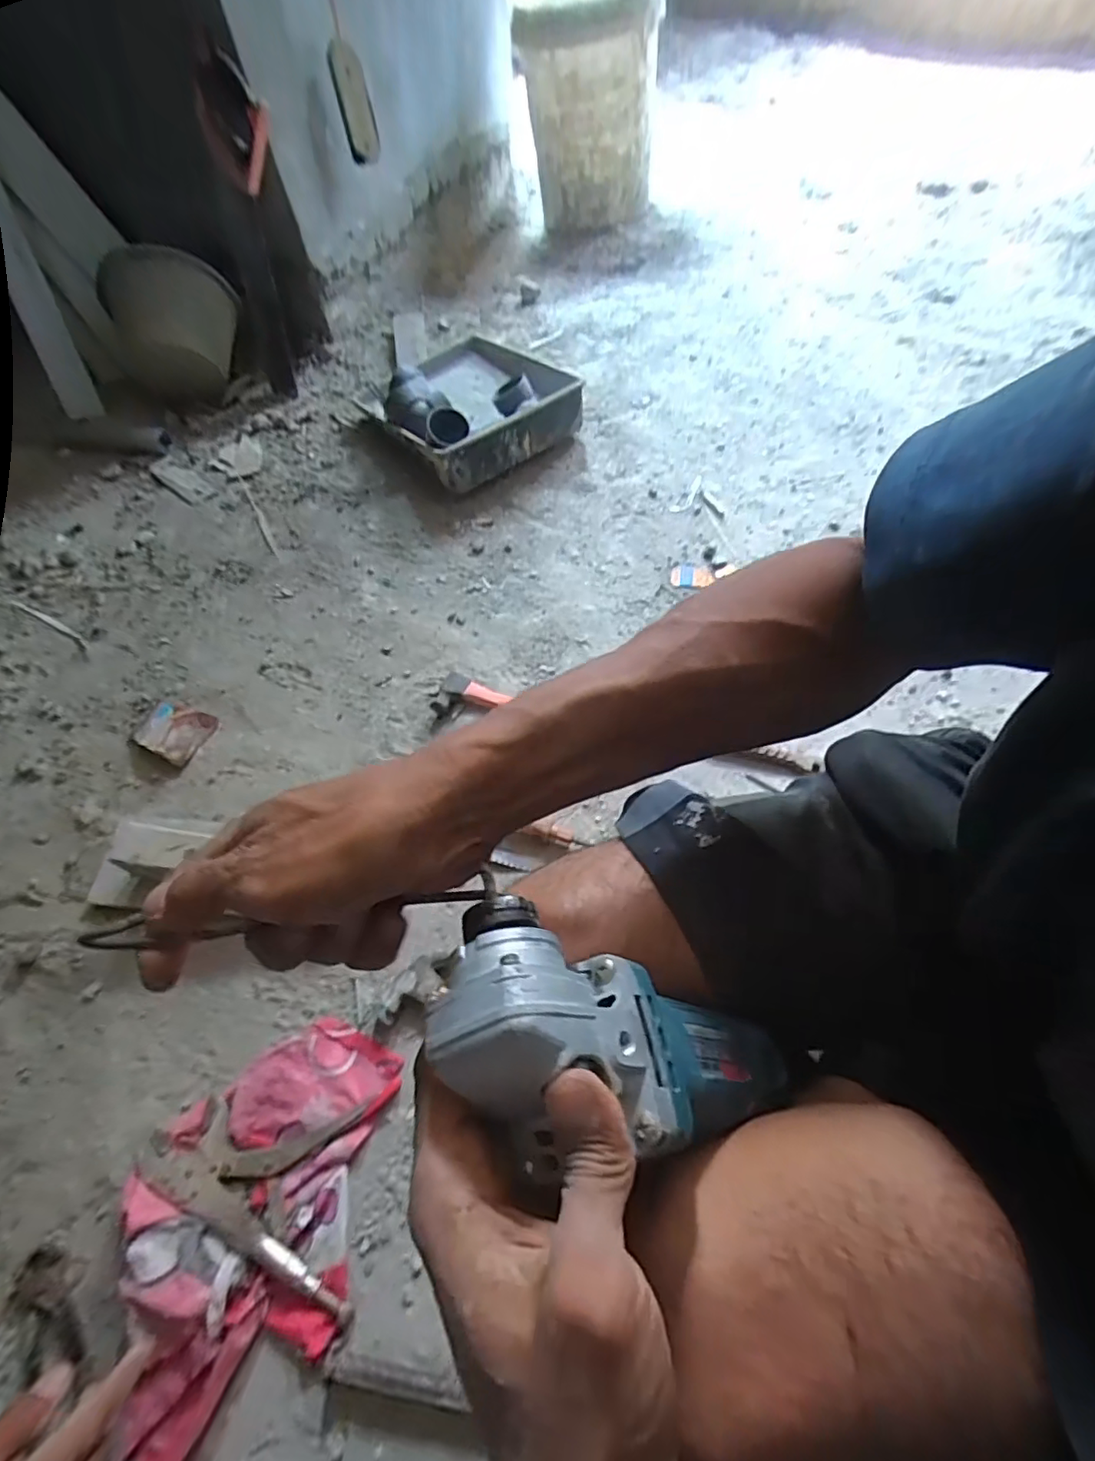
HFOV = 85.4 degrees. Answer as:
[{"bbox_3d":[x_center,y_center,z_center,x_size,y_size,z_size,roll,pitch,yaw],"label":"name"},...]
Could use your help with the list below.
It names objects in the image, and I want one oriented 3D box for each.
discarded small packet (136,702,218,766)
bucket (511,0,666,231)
[{"bbox_3d":[-0.474,-0.003,0.748,0.096,0.020,0.071,19,63,15],"label":"discarded small packet"},{"bbox_3d":[0.093,-1.374,1.302,0.290,0.347,0.287,0,60,4],"label":"bucket"}]

